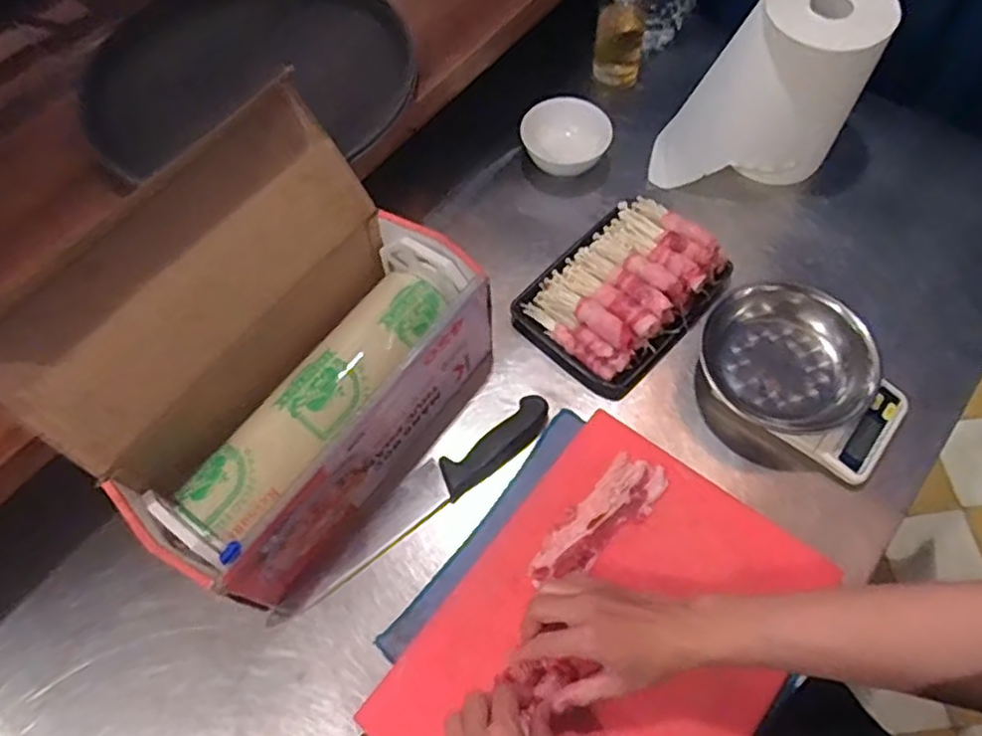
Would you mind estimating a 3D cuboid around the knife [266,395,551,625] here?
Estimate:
[{"bbox_3d":[-0.077,0.134,0.694,0.335,0.016,0.046,-35,68,-15],"label":"knife"}]

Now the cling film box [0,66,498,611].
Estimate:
[{"bbox_3d":[-0.190,-0.007,0.633,0.234,0.257,0.368,33,69,16],"label":"cling film box"}]

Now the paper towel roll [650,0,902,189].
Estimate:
[{"bbox_3d":[0.321,-0.306,0.798,0.194,0.234,0.132,-23,65,-10],"label":"paper towel roll"}]

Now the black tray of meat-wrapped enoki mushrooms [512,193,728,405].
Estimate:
[{"bbox_3d":[0.149,-0.096,0.762,0.165,0.059,0.219,41,71,19],"label":"black tray of meat-wrapped enoki mushrooms"}]

